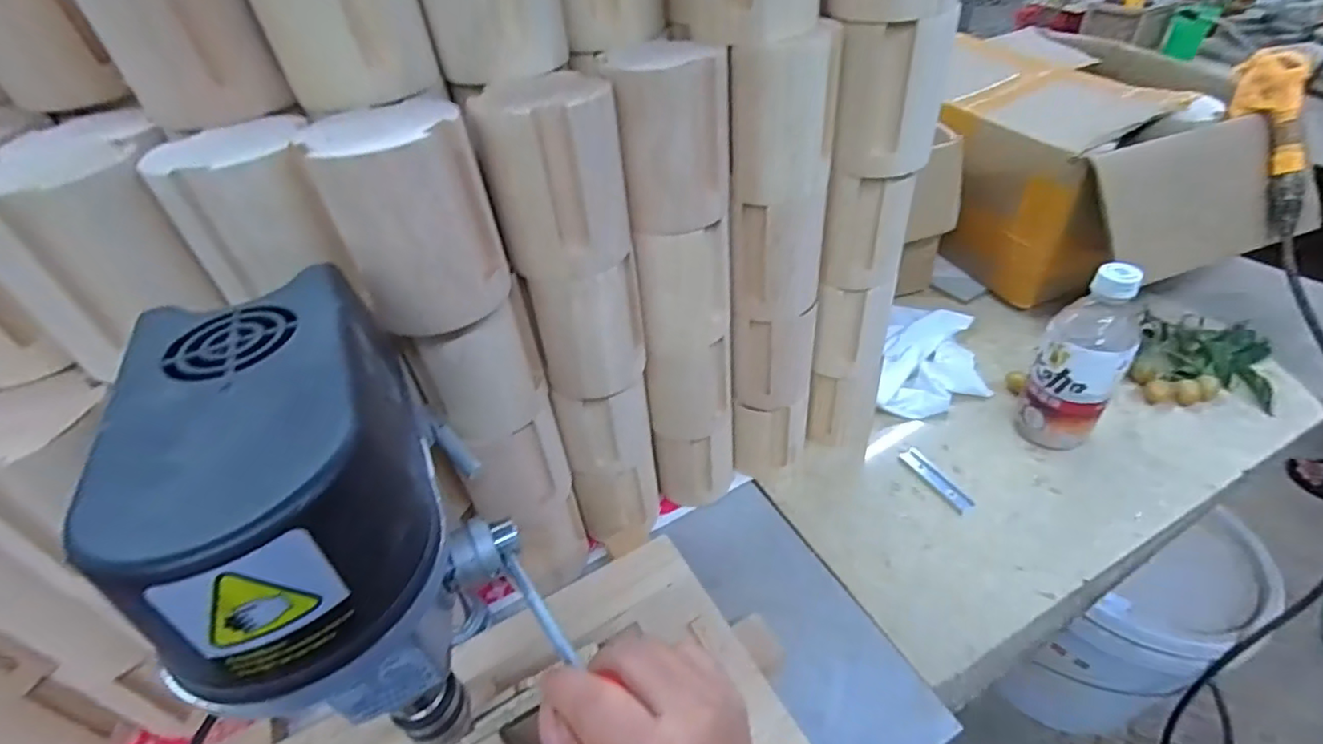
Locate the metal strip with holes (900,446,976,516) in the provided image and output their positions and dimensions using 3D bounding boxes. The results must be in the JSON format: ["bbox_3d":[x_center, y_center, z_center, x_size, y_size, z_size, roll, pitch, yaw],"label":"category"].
[{"bbox_3d":[0.267,0.105,0.565,0.023,0.004,0.080,-20,43,-16],"label":"metal strip with holes"}]

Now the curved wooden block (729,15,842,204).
[{"bbox_3d":[0.081,-0.166,0.382,0.061,0.097,0.052,11,44,18],"label":"curved wooden block"}]

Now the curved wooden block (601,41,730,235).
[{"bbox_3d":[0.005,-0.149,0.368,0.074,0.099,0.064,4,42,10],"label":"curved wooden block"}]

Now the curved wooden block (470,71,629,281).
[{"bbox_3d":[-0.063,-0.118,0.349,0.075,0.098,0.070,-12,42,-8],"label":"curved wooden block"}]

